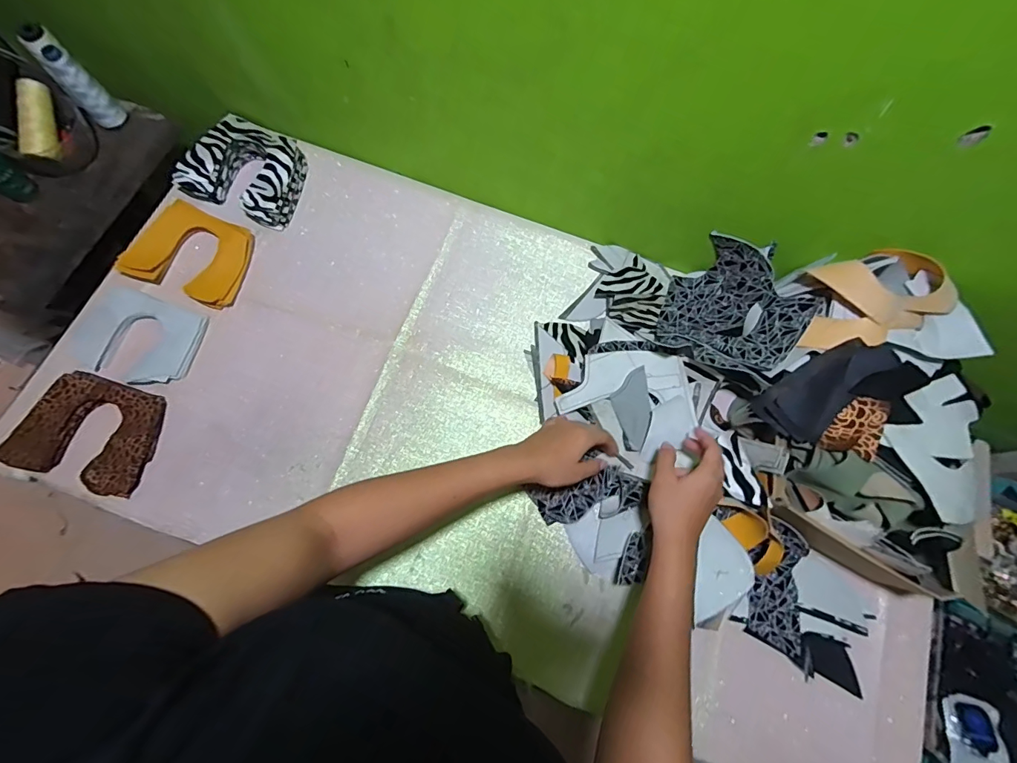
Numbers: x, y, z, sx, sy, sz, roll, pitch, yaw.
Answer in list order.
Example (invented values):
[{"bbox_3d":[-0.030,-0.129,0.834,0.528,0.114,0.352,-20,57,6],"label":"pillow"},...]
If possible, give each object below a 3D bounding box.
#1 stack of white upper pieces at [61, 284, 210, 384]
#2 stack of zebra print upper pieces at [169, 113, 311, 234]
[{"bbox_3d":[-0.505,-0.061,0.601,0.150,0.033,0.117,18,73,3],"label":"stack of white upper pieces"},{"bbox_3d":[-0.397,-0.319,0.672,0.162,0.061,0.134,21,74,4],"label":"stack of zebra print upper pieces"}]

